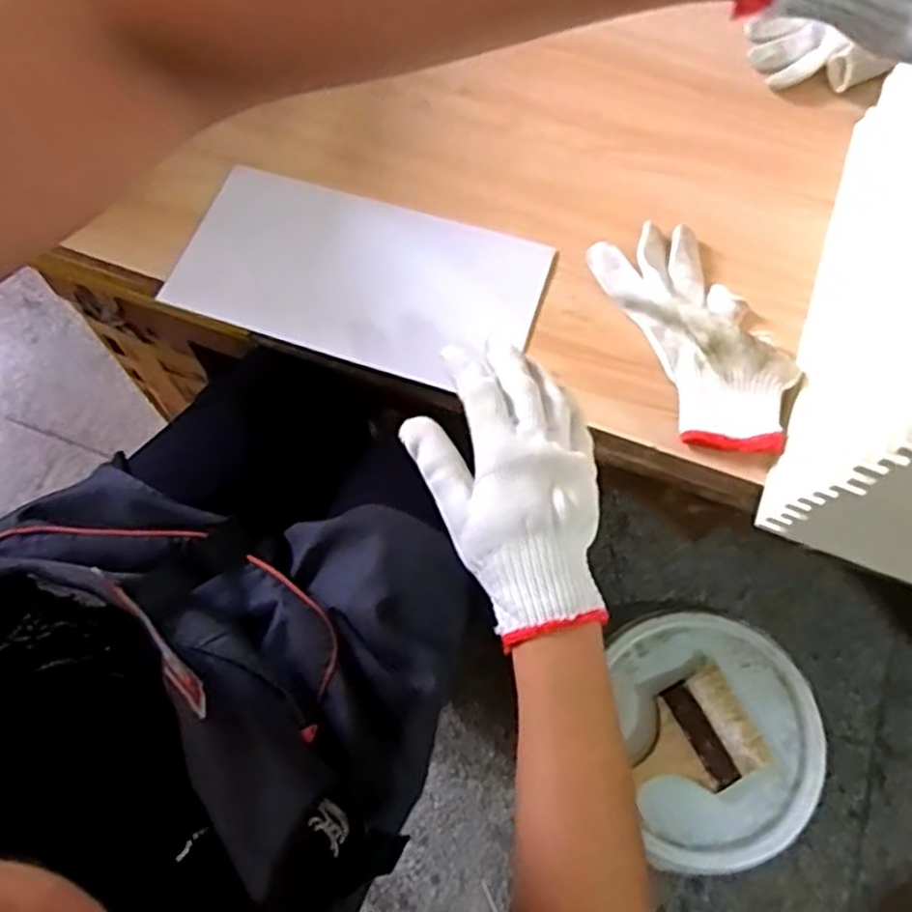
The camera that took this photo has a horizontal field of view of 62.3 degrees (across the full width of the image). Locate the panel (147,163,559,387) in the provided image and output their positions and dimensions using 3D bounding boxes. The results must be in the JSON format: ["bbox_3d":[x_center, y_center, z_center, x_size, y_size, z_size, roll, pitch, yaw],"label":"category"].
[{"bbox_3d":[-0.069,-0.130,0.551,0.256,0.012,0.127,16,76,3],"label":"panel"}]

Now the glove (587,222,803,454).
[{"bbox_3d":[0.172,-0.087,0.530,0.088,0.038,0.192,-20,70,-9],"label":"glove"}]

